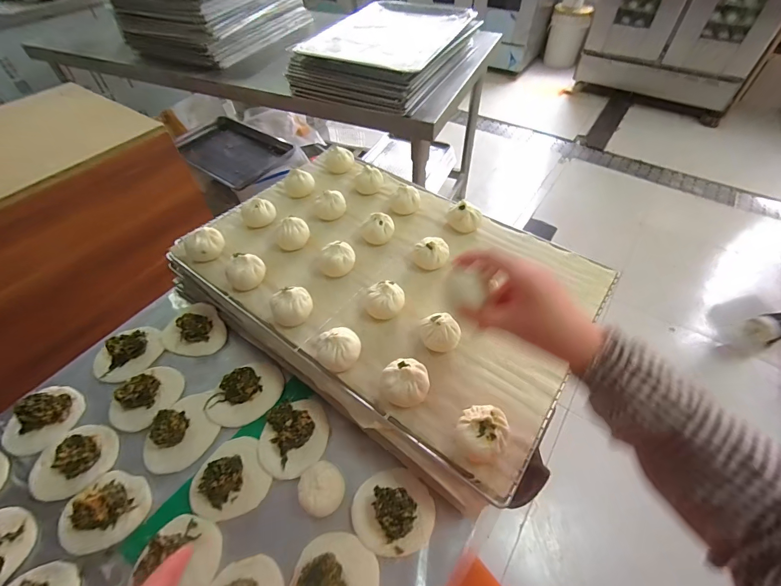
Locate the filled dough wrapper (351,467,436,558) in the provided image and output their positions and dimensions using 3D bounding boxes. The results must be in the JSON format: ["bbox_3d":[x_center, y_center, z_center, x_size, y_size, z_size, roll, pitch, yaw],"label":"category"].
[{"bbox_3d":[0.003,0.245,0.413,0.090,0.026,0.085,0,50,0],"label":"filled dough wrapper"}]

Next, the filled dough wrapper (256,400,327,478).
[{"bbox_3d":[-0.127,0.182,0.471,0.083,0.034,0.098,19,52,15],"label":"filled dough wrapper"}]

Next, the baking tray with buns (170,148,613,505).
[{"bbox_3d":[-0.009,-0.051,0.560,0.597,0.061,0.403,30,56,23],"label":"baking tray with buns"}]

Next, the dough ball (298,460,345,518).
[{"bbox_3d":[-0.080,0.227,0.423,0.051,0.031,0.053,0,50,0],"label":"dough ball"}]

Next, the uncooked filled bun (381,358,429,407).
[{"bbox_3d":[0.019,0.102,0.418,0.050,0.041,0.049,0,50,0],"label":"uncooked filled bun"}]

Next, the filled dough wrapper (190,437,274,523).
[{"bbox_3d":[-0.199,0.222,0.440,0.083,0.030,0.089,0,50,0],"label":"filled dough wrapper"}]

